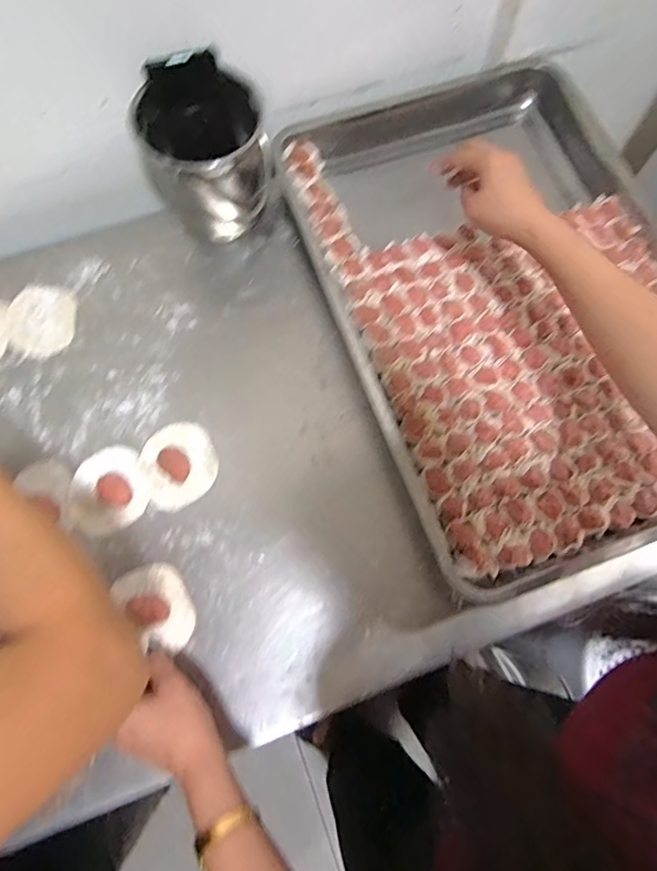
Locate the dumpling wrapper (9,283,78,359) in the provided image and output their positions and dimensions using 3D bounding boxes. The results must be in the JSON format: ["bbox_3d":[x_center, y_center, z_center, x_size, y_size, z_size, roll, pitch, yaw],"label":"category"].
[{"bbox_3d":[-0.333,-0.134,0.600,0.074,0.004,0.092,-4,72,-2],"label":"dumpling wrapper"}]

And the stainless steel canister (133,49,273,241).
[{"bbox_3d":[-0.131,-0.315,0.585,0.135,0.147,0.120,-35,77,-12],"label":"stainless steel canister"}]

